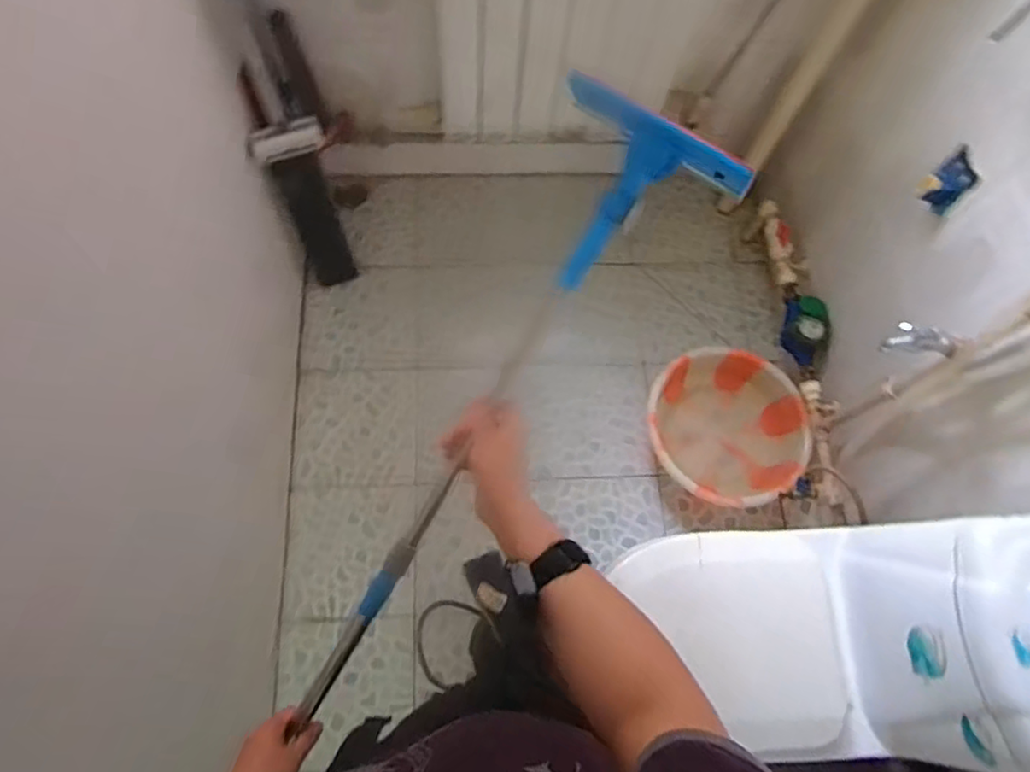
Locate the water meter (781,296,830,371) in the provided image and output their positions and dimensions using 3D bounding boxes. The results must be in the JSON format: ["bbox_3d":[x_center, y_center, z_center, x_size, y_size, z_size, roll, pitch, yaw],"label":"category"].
[{"bbox_3d":[0.695,-0.130,1.511,0.084,0.081,0.173,-1,70,-4],"label":"water meter"}]

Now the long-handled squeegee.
[{"bbox_3d":[-0.032,0.053,0.607,0.169,0.052,0.663,32,99,9],"label":"long-handled squeegee"}]

